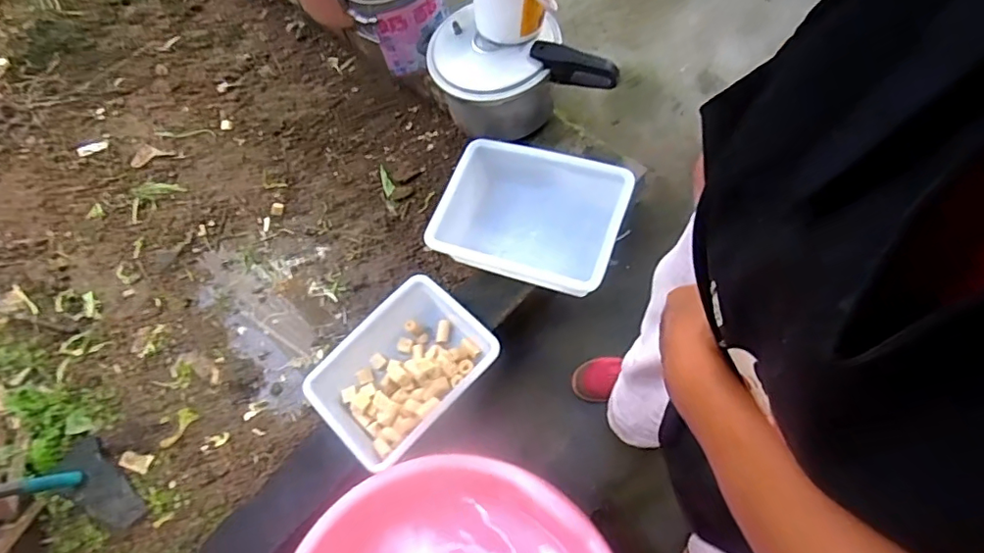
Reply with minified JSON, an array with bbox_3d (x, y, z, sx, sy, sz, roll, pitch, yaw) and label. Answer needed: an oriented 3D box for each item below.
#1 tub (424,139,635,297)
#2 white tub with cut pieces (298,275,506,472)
[{"bbox_3d":[0.085,-0.116,1.174,0.363,0.135,0.279,16,68,16],"label":"tub"},{"bbox_3d":[-0.169,0.179,1.067,0.249,0.091,0.329,39,76,23],"label":"white tub with cut pieces"}]

